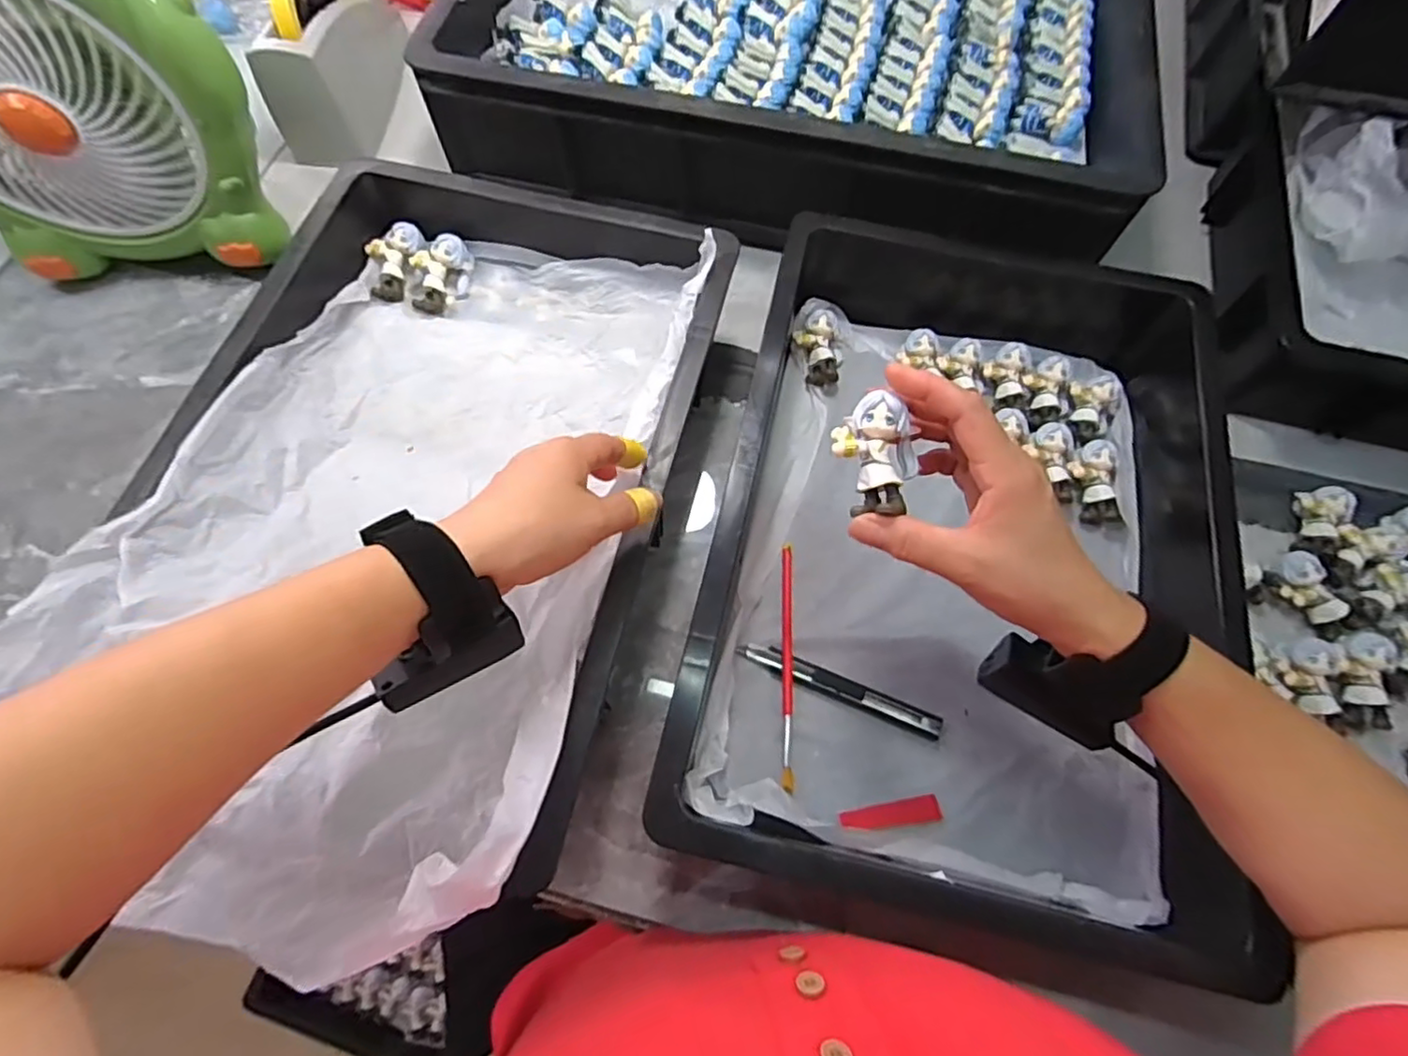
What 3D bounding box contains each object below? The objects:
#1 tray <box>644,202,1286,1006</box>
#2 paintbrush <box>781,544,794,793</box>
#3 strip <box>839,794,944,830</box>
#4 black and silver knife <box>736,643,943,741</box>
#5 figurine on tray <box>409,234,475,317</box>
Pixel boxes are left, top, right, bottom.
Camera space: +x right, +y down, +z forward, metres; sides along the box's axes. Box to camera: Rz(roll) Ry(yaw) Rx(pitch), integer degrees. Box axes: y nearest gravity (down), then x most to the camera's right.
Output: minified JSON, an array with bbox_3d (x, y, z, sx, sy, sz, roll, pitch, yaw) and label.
[{"bbox_3d":[0.177,-0.015,0.443,0.313,0.100,0.486,13,67,4],"label":"tray"},{"bbox_3d":[0.057,0.089,0.437,0.008,0.011,0.163,3,67,0],"label":"paintbrush"},{"bbox_3d":[0.116,0.178,0.402,0.064,0.005,0.015,-8,67,-4],"label":"strip"},{"bbox_3d":[0.090,0.107,0.433,0.139,0.008,0.015,23,68,8],"label":"black and silver knife"},{"bbox_3d":[-0.216,-0.204,0.523,0.039,0.029,0.060,14,67,5],"label":"figurine on tray"}]

